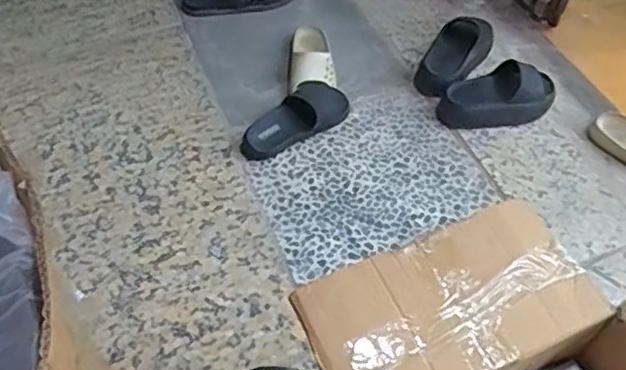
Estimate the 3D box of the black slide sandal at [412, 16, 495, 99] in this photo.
[{"bbox_3d":[0.296,-0.277,1.332,0.111,0.078,0.214,31,58,23],"label":"black slide sandal"}]

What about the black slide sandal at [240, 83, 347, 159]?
[{"bbox_3d":[-0.036,-0.129,1.222,0.238,0.065,0.098,-35,59,-24],"label":"black slide sandal"}]

